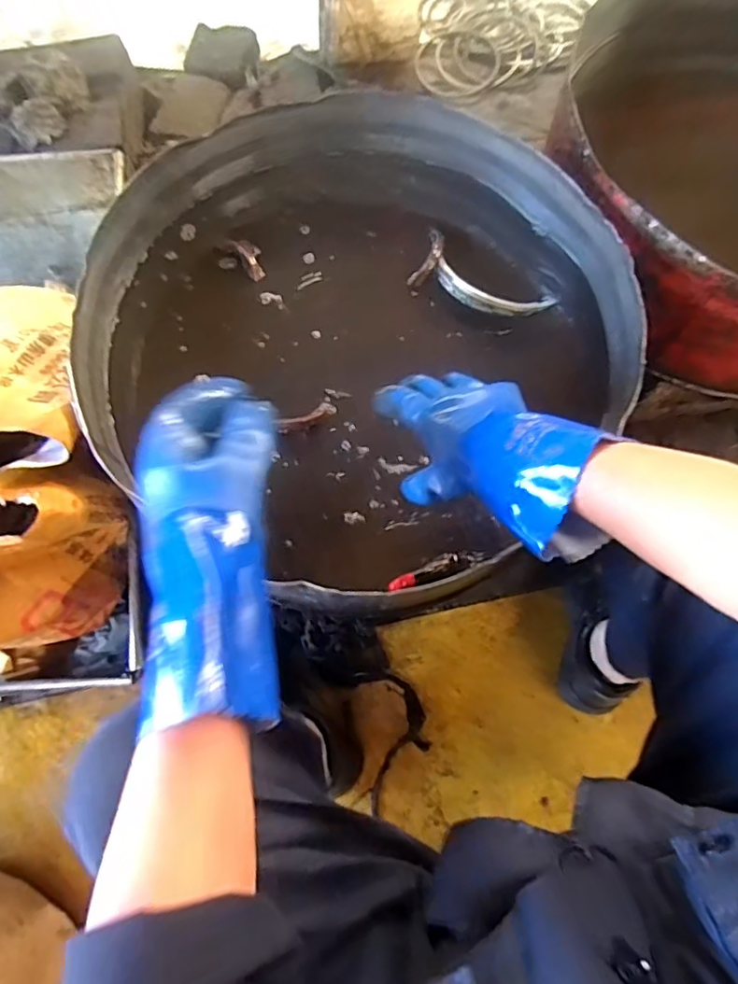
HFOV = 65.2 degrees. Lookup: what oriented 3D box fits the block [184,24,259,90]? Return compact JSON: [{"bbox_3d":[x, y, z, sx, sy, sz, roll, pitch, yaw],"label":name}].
[{"bbox_3d":[-0.288,-0.835,1.106,0.146,0.063,0.091,8,74,3],"label":"block"}]

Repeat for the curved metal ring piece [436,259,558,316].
[{"bbox_3d":[0.142,-0.228,0.662,0.140,0.021,0.040,18,75,6],"label":"curved metal ring piece"}]

